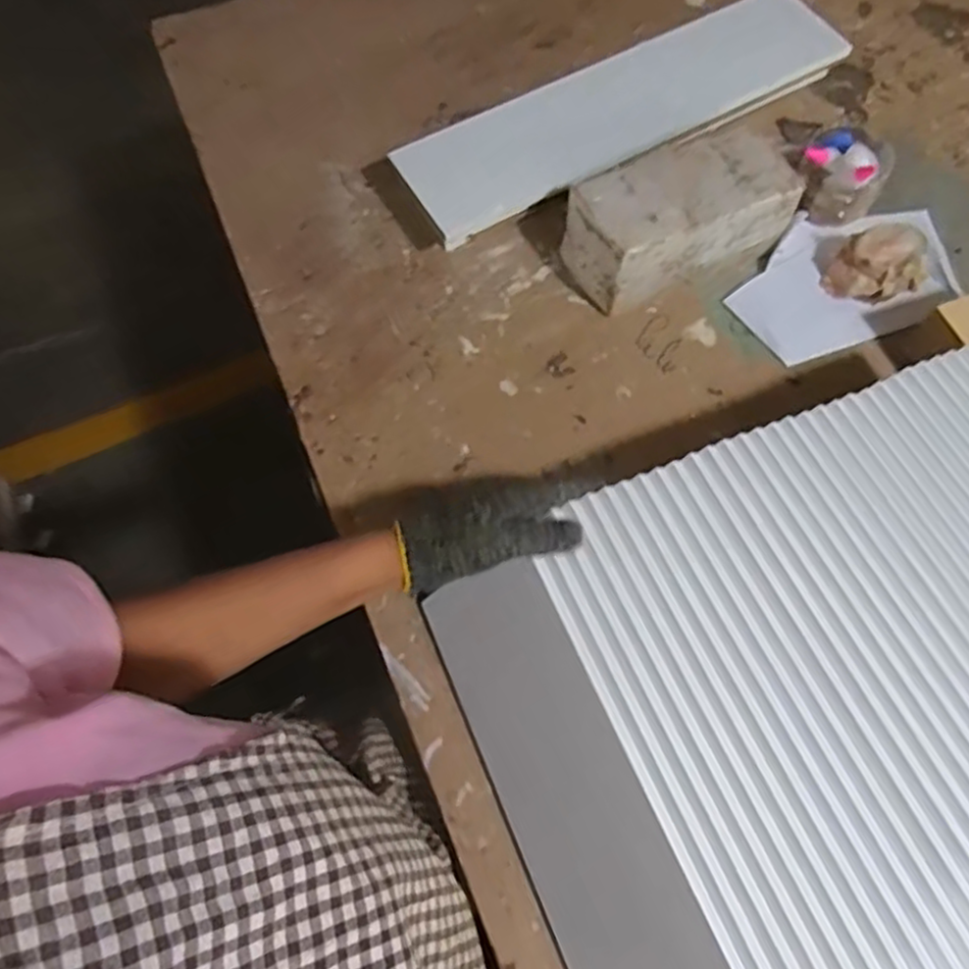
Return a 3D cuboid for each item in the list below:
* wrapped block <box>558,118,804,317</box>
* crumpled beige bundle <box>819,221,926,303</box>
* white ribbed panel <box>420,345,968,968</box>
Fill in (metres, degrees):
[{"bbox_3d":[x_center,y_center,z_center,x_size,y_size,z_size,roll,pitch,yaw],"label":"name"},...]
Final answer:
[{"bbox_3d":[0.204,-0.285,0.760,0.232,0.089,0.119,-25,67,-9],"label":"wrapped block"},{"bbox_3d":[0.419,-0.231,0.756,0.092,0.058,0.074,33,71,15],"label":"crumpled beige bundle"},{"bbox_3d":[0.307,0.213,0.526,0.548,0.098,0.549,-22,67,-8],"label":"white ribbed panel"}]

